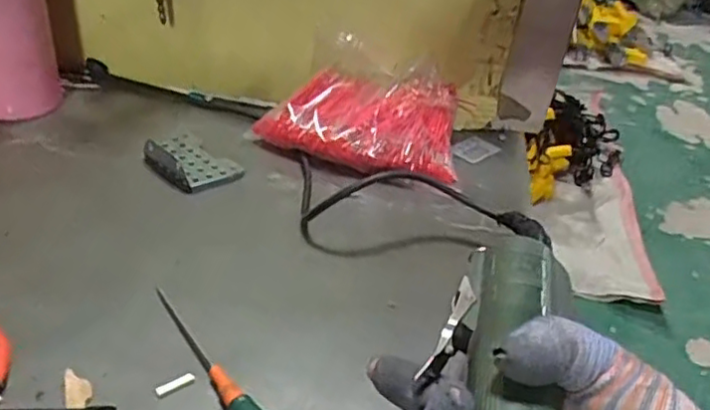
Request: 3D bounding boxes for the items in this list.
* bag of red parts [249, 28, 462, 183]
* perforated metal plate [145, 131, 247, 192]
[{"bbox_3d":[0.007,-0.077,0.531,0.159,0.064,0.094,12,36,6],"label":"bag of red parts"},{"bbox_3d":[-0.123,-0.037,0.492,0.072,0.016,0.048,33,43,30],"label":"perforated metal plate"}]

